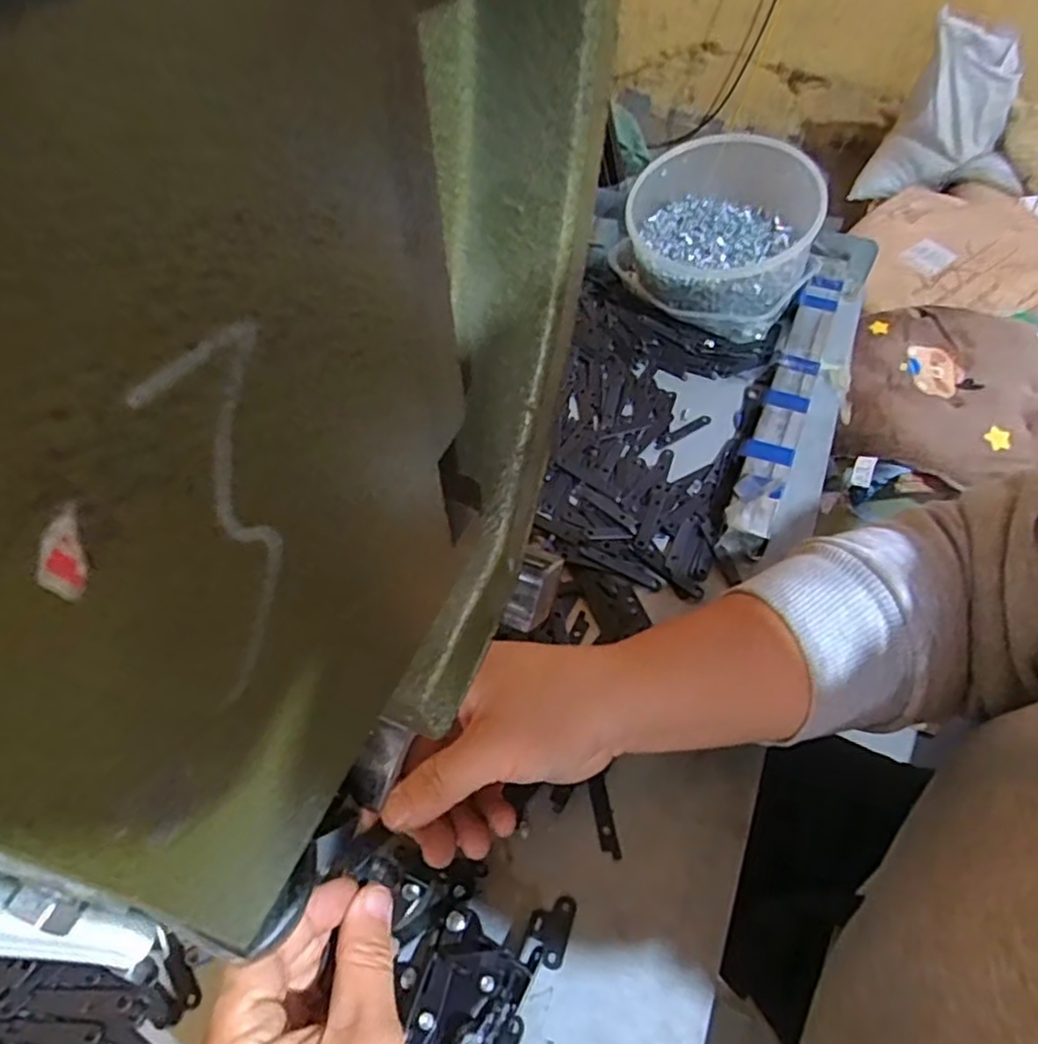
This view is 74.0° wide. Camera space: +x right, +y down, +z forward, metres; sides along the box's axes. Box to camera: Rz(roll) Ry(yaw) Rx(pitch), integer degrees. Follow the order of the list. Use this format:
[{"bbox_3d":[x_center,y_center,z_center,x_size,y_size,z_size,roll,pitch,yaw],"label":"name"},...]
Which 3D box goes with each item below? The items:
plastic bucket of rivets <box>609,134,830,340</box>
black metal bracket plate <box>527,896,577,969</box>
[{"bbox_3d":[0.172,-0.248,0.589,0.156,0.103,0.170,15,54,9],"label":"plastic bucket of rivets"},{"bbox_3d":[0.014,0.184,0.314,0.019,0.005,0.029,17,55,10],"label":"black metal bracket plate"}]

